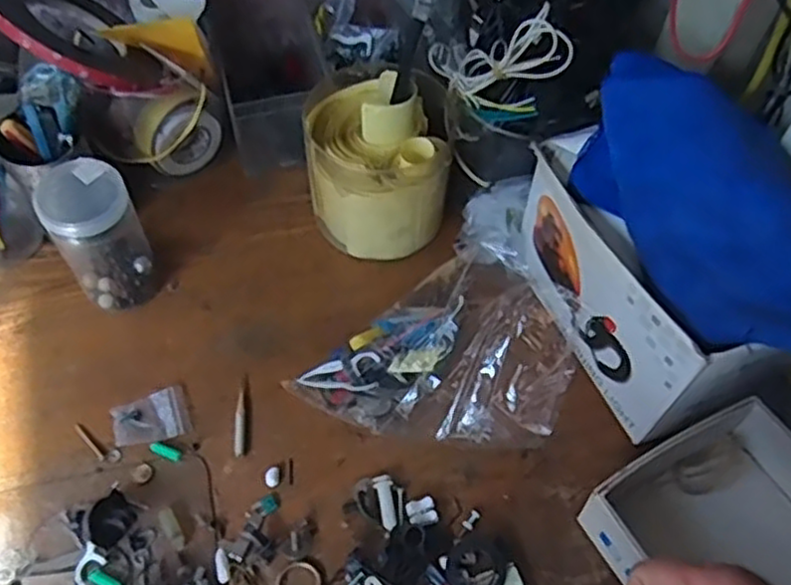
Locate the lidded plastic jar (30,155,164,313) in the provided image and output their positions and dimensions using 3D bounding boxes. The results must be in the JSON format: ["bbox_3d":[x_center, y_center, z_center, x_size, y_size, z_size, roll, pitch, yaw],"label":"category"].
[{"bbox_3d":[-0.236,-0.042,0.577,0.066,0.121,0.060,-24,61,-17],"label":"lidded plastic jar"}]

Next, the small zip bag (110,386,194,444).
[{"bbox_3d":[-0.190,0.097,0.556,0.055,0.005,0.039,-16,59,-13],"label":"small zip bag"}]

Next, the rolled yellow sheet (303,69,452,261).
[{"bbox_3d":[-0.012,-0.109,0.629,0.124,0.122,0.114,14,58,6],"label":"rolled yellow sheet"}]

